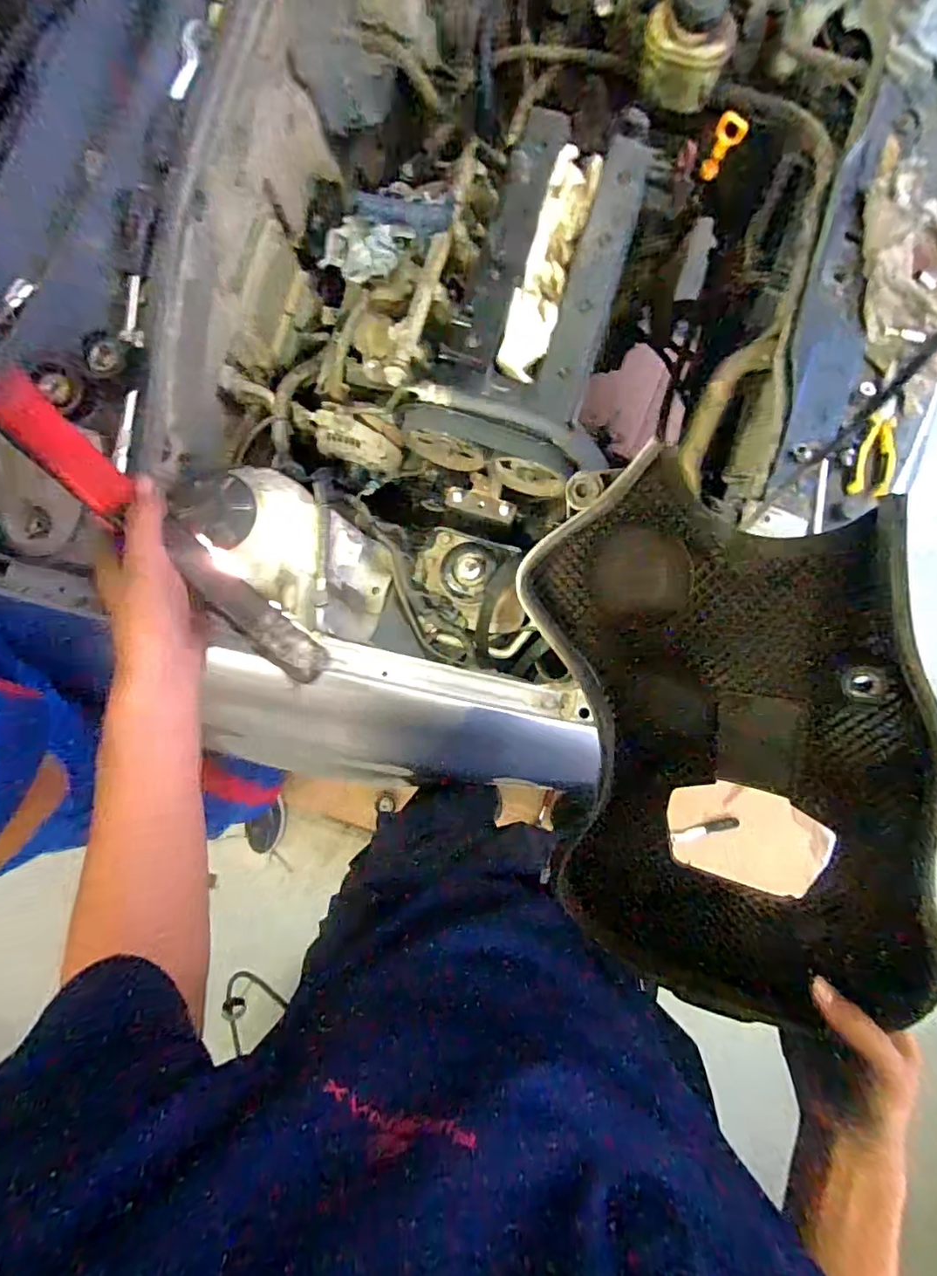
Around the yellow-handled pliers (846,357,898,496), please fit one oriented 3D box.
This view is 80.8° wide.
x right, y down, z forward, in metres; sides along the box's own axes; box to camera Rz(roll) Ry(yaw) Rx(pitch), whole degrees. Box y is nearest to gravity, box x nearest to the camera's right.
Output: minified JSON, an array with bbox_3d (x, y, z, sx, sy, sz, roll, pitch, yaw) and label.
[{"bbox_3d":[0.546,-0.272,0.722,0.052,0.026,0.168,11,87,2],"label":"yellow-handled pliers"}]

